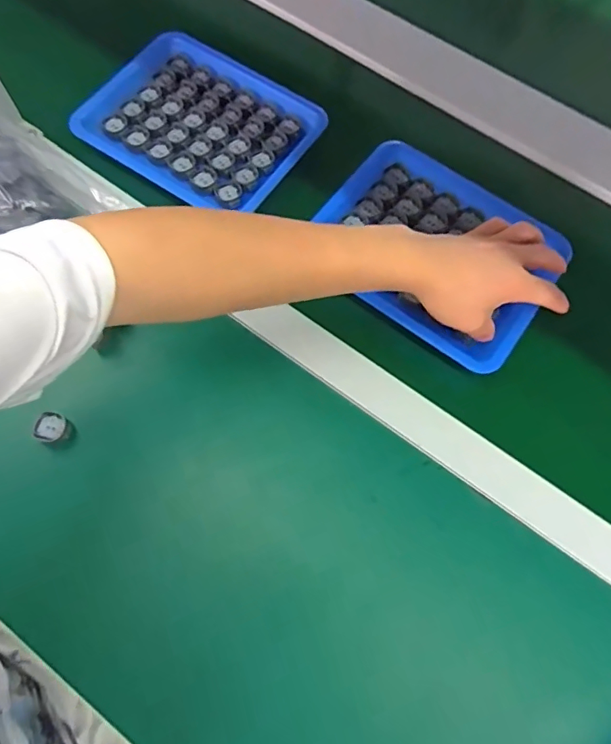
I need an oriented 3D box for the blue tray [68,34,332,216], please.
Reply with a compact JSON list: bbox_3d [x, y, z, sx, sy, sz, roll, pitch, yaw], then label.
[{"bbox_3d":[-0.104,-0.262,0.547,0.214,0.034,0.179,30,71,8],"label":"blue tray"}]

